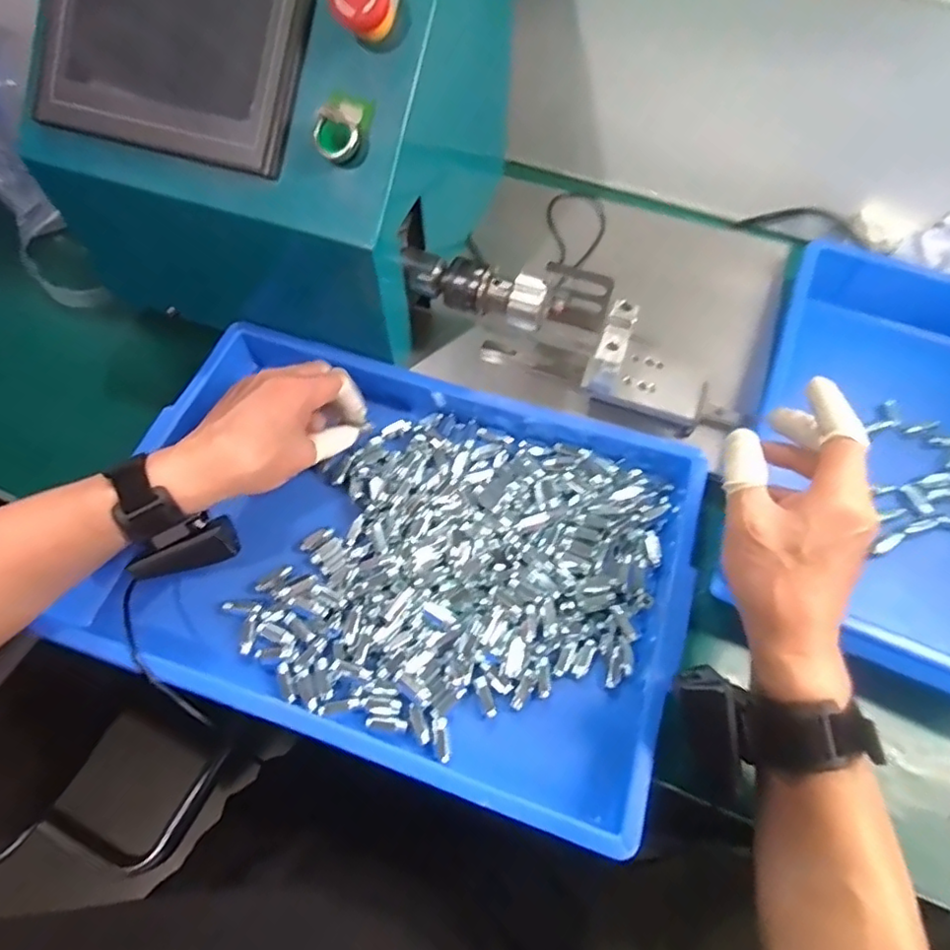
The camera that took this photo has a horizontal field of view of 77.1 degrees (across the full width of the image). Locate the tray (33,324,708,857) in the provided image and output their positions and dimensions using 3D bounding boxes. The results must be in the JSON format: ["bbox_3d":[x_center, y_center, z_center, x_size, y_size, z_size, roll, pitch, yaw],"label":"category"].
[{"bbox_3d":[-0.064,0.051,0.456,0.429,0.046,0.294,17,64,8],"label":"tray"}]

